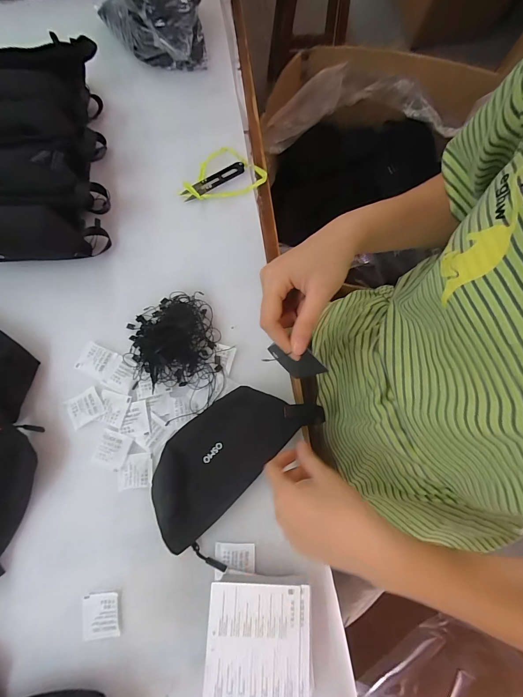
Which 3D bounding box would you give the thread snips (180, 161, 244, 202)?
[{"bbox_3d":[-0.072,-0.249,0.497,0.103,0.015,0.021,-33,78,-10],"label":"thread snips"}]

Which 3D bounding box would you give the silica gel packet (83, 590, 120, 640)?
[{"bbox_3d":[-0.167,0.278,0.348,0.037,0.005,0.039,-10,75,-5],"label":"silica gel packet"}]

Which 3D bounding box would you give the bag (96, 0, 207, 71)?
[{"bbox_3d":[-0.164,-0.518,0.515,0.183,0.127,0.135,-6,75,-4],"label":"bag"}]

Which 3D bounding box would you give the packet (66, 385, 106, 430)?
[{"bbox_3d":[-0.216,0.071,0.408,0.040,0.004,0.039,-29,78,-9],"label":"packet"}]

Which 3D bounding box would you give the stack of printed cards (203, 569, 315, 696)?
[{"bbox_3d":[-0.002,0.287,0.339,0.101,0.033,0.102,2,75,-1],"label":"stack of printed cards"}]

